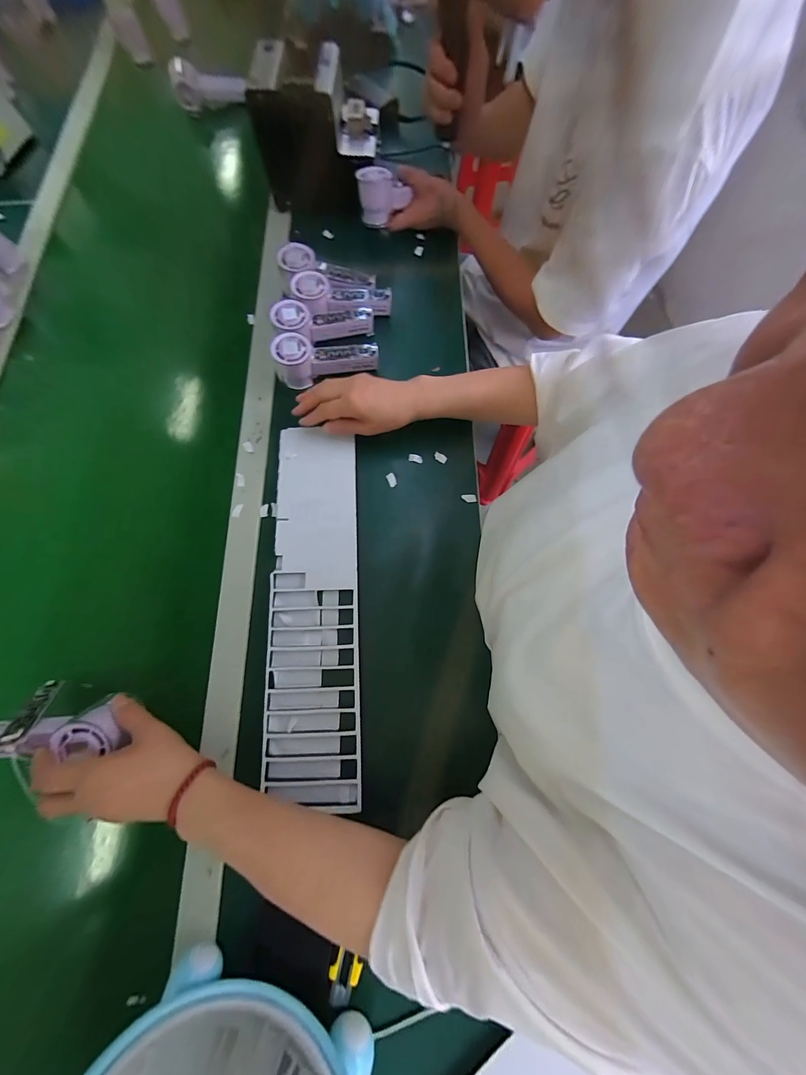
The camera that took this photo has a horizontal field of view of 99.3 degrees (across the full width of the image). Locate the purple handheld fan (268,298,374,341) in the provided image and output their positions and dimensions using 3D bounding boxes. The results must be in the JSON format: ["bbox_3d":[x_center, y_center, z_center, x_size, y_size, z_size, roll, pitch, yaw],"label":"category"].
[{"bbox_3d":[-0.120,-0.328,0.521,0.146,0.061,0.056,-25,75,-6],"label":"purple handheld fan"}]

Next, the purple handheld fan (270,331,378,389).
[{"bbox_3d":[-0.112,-0.269,0.505,0.140,0.061,0.050,-19,75,-5],"label":"purple handheld fan"}]

